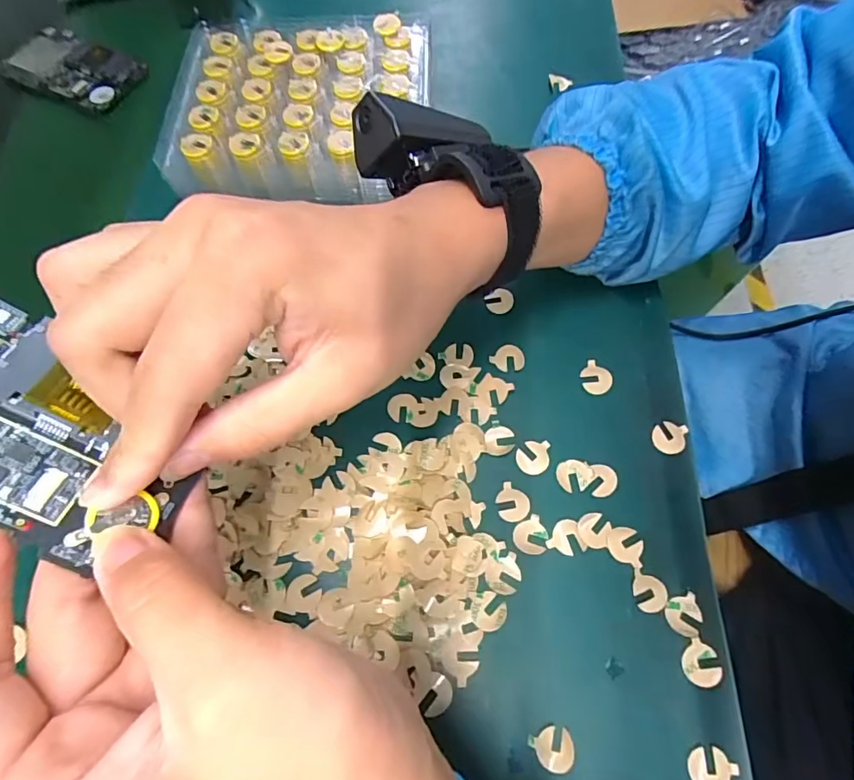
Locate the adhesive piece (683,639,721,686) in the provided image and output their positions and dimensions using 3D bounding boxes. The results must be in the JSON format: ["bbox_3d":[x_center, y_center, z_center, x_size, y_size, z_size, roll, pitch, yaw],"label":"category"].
[{"bbox_3d":[0.128,0.128,0.228,0.017,0.004,0.017,-3,64,5],"label":"adhesive piece"}]

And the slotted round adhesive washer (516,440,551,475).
[{"bbox_3d":[0.057,0.036,0.264,0.018,0.004,0.019,-1,66,3],"label":"slotted round adhesive washer"}]

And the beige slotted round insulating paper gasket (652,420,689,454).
[{"bbox_3d":[0.133,0.025,0.266,0.017,0.004,0.018,-1,66,3],"label":"beige slotted round insulating paper gasket"}]

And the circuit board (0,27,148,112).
[{"bbox_3d":[-0.298,-0.270,0.411,0.120,0.010,0.061,26,70,14],"label":"circuit board"}]

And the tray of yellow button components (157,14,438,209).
[{"bbox_3d":[-0.087,-0.195,0.342,0.175,0.045,0.145,-4,66,2],"label":"tray of yellow button components"}]

